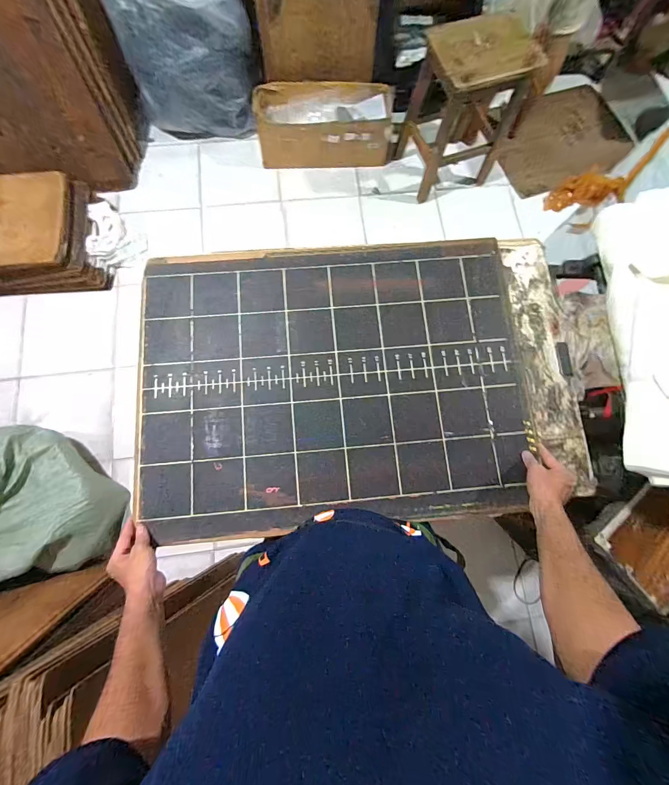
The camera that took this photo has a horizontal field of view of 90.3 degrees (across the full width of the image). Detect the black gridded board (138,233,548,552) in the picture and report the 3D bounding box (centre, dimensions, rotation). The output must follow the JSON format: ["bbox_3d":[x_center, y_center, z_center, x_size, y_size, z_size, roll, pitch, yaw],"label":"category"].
[{"bbox_3d":[0.005,-0.035,0.686,0.770,0.020,0.579,-5,78,-2],"label":"black gridded board"}]

